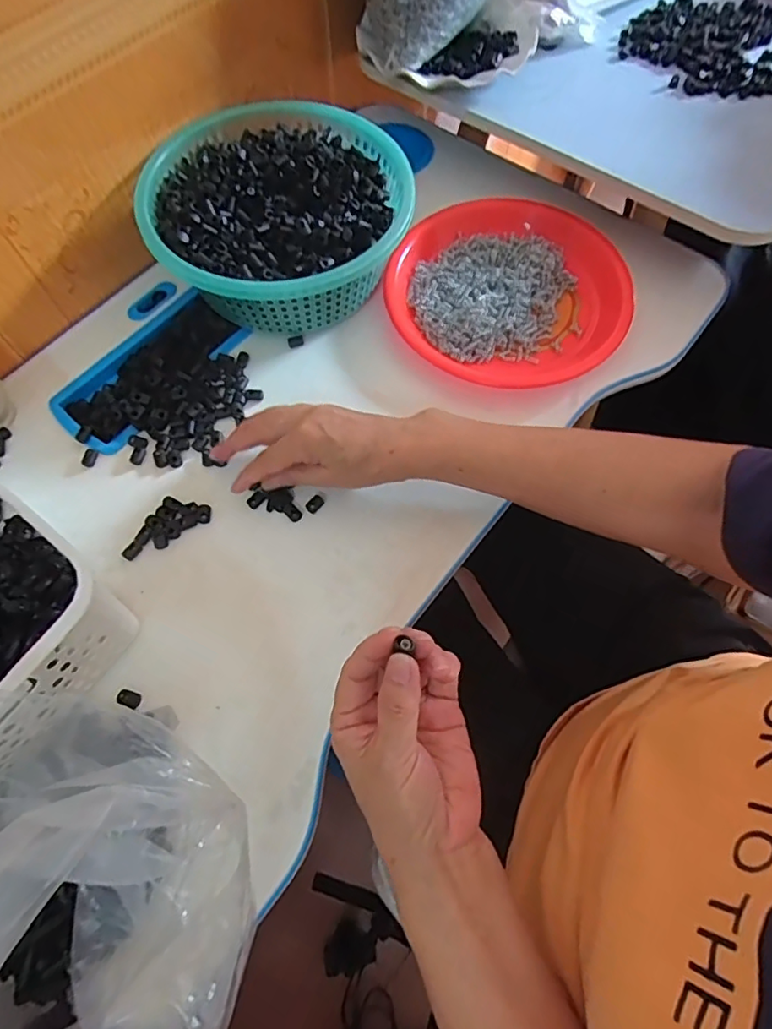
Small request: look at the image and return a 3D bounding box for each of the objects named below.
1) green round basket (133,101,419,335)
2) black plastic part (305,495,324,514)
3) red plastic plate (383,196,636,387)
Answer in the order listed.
[{"bbox_3d":[-0.095,-0.270,0.520,0.233,0.087,0.235,0,67,1],"label":"green round basket"},{"bbox_3d":[-0.059,-0.008,0.458,0.015,0.006,0.011,-42,72,-15],"label":"black plastic part"},{"bbox_3d":[0.111,-0.219,0.526,0.218,0.029,0.216,0,67,1],"label":"red plastic plate"}]

